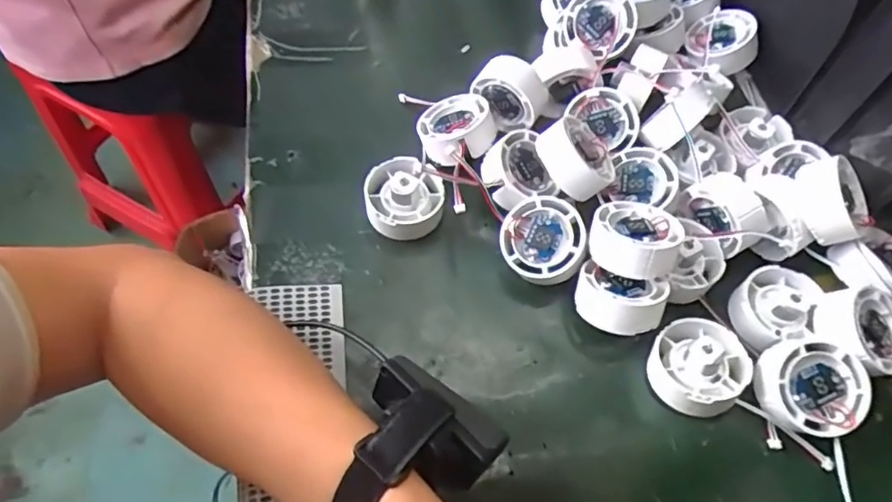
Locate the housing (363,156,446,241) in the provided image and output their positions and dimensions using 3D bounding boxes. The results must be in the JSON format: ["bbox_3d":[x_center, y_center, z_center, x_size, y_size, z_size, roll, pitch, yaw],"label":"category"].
[{"bbox_3d":[-0.029,-0.039,0.406,0.053,0.033,0.053,1,61,-2],"label":"housing"}]

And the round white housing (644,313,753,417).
[{"bbox_3d":[0.153,0.067,0.349,0.059,0.029,0.053,-32,67,-19],"label":"round white housing"}]

